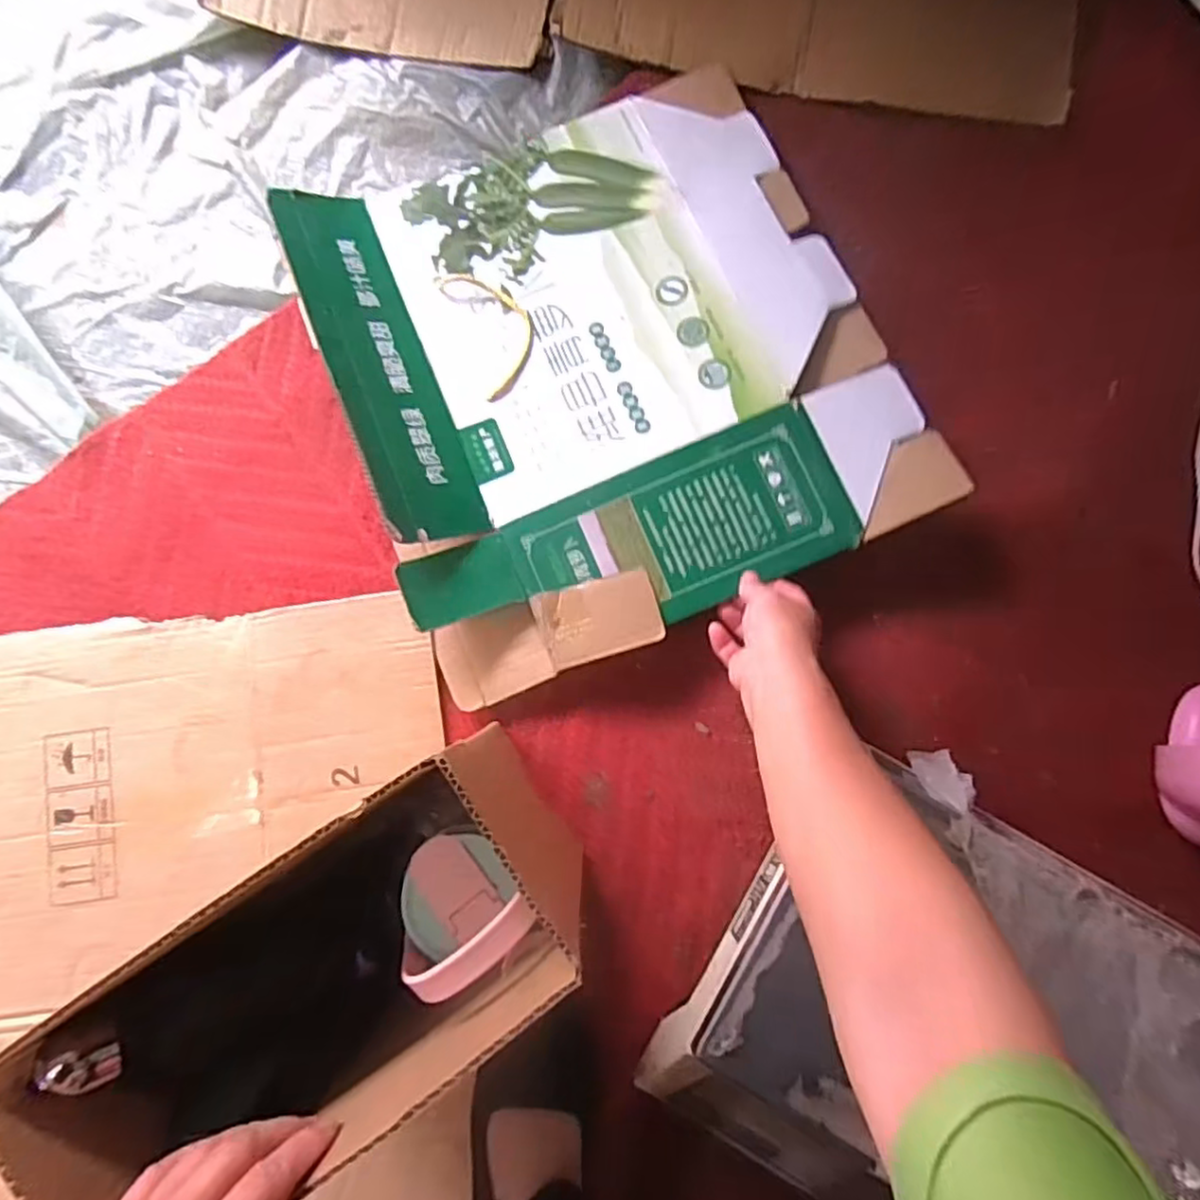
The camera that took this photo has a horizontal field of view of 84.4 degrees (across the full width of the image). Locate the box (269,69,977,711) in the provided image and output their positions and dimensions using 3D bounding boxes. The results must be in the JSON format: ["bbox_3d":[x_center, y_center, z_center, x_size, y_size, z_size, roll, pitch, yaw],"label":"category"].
[{"bbox_3d":[0.004,-0.211,0.570,0.431,0.062,0.474,-21,83,-1],"label":"box"}]

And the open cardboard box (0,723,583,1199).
[{"bbox_3d":[-0.154,0.213,0.390,0.267,0.156,0.128,-35,84,-3],"label":"open cardboard box"}]

